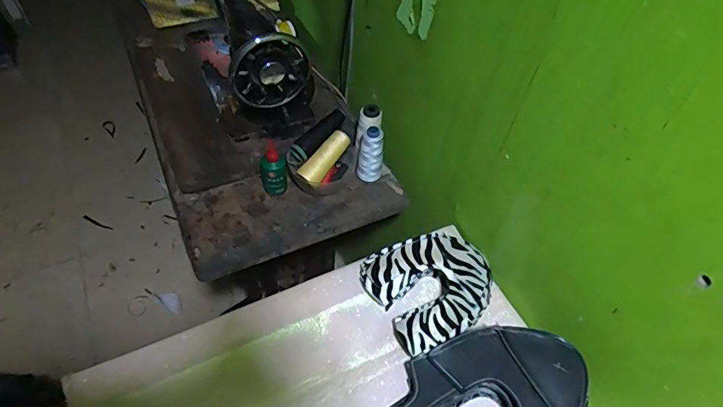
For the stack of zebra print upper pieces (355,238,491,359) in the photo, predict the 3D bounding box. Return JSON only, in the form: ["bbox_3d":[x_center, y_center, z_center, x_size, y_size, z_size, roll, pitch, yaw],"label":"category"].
[{"bbox_3d":[0.109,0.118,0.678,0.185,0.066,0.161,-25,58,-20],"label":"stack of zebra print upper pieces"}]

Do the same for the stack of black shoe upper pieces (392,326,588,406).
[{"bbox_3d":[0.166,0.253,0.560,0.240,0.093,0.193,-20,57,-17],"label":"stack of black shoe upper pieces"}]

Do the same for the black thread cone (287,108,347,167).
[{"bbox_3d":[-0.079,-0.120,0.813,0.036,0.032,0.134,39,75,23],"label":"black thread cone"}]

